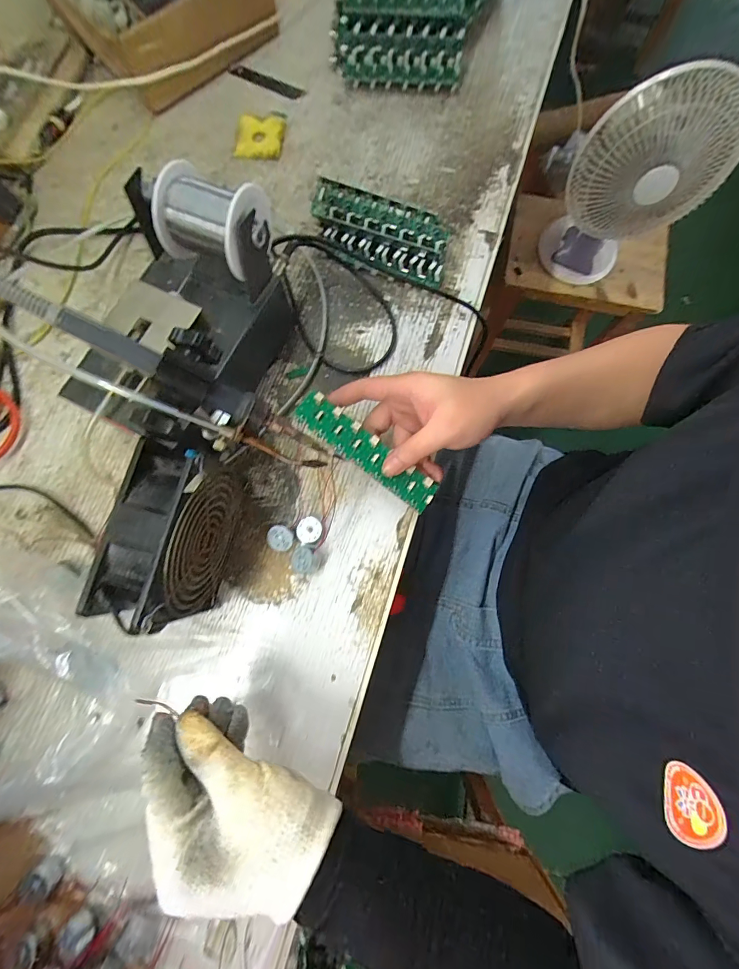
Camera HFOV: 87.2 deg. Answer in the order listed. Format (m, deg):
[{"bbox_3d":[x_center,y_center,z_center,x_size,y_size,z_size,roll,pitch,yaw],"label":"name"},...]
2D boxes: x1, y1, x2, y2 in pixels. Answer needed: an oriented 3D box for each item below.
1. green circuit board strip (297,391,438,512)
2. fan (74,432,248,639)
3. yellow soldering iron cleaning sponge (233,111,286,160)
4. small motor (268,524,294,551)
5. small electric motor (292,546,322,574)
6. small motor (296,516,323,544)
[{"bbox_3d":[-0.002,-0.028,0.333,0.136,0.007,0.030,38,80,-5],"label":"green circuit board strip"},{"bbox_3d":[-0.144,0.041,0.303,0.049,0.119,0.125,14,78,2],"label":"fan"},{"bbox_3d":[-0.131,-0.417,0.465,0.054,0.008,0.068,7,78,2],"label":"yellow soldering iron cleaning sponge"},{"bbox_3d":[-0.080,0.049,0.352,0.023,0.021,0.021,0,78,0],"label":"small motor"},{"bbox_3d":[-0.057,0.068,0.348,0.025,0.020,0.022,16,78,4],"label":"small electric motor"},{"bbox_3d":[-0.054,0.042,0.357,0.022,0.014,0.023,0,78,0],"label":"small motor"}]

